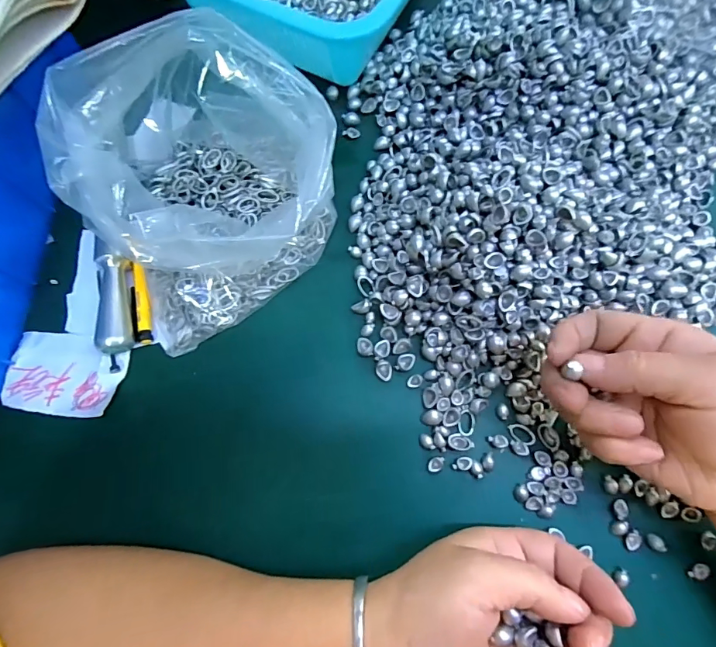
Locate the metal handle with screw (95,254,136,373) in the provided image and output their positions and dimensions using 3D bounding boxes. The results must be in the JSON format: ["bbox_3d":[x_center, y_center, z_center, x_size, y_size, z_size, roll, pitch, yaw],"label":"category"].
[{"bbox_3d":[-0.157,-0.008,0.280,0.018,0.018,0.072,-12,75,-1],"label":"metal handle with screw"}]

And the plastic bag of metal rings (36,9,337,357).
[{"bbox_3d":[-0.094,-0.093,0.265,0.166,0.084,0.148,-36,77,-7],"label":"plastic bag of metal rings"}]

